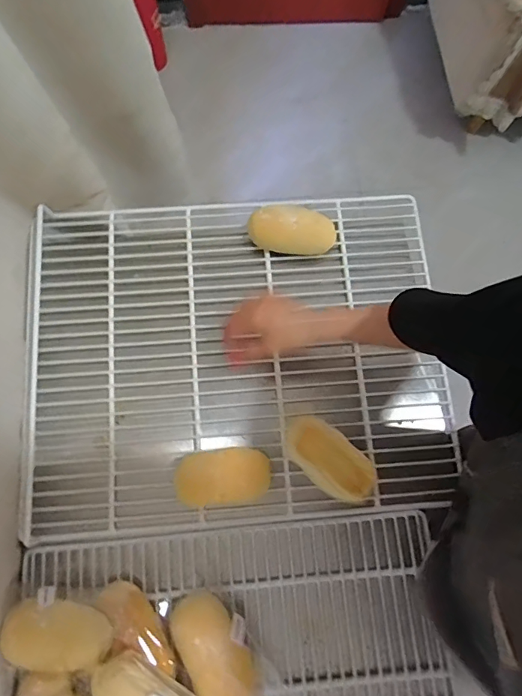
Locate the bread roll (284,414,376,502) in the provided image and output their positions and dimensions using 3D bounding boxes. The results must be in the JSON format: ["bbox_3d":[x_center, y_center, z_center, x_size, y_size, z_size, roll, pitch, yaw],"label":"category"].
[{"bbox_3d":[0.091,0.149,0.600,0.130,0.046,0.071,42,79,8],"label":"bread roll"}]

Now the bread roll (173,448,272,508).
[{"bbox_3d":[-0.049,0.171,0.589,0.121,0.060,0.068,-10,77,-3],"label":"bread roll"}]

